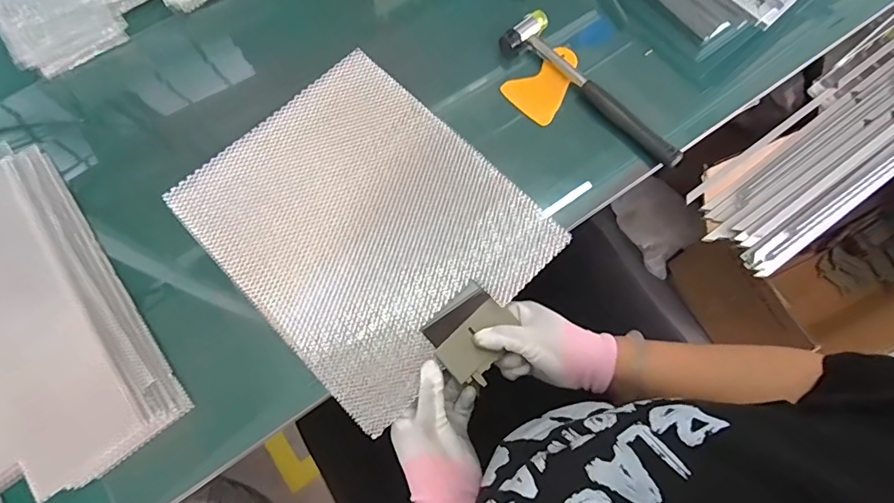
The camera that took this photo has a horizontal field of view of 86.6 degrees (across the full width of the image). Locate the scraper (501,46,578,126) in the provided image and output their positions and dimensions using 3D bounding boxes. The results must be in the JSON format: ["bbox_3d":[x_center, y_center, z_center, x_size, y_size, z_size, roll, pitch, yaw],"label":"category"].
[{"bbox_3d":[0.119,-0.197,0.549,0.096,0.009,0.067,-44,76,-12],"label":"scraper"}]

